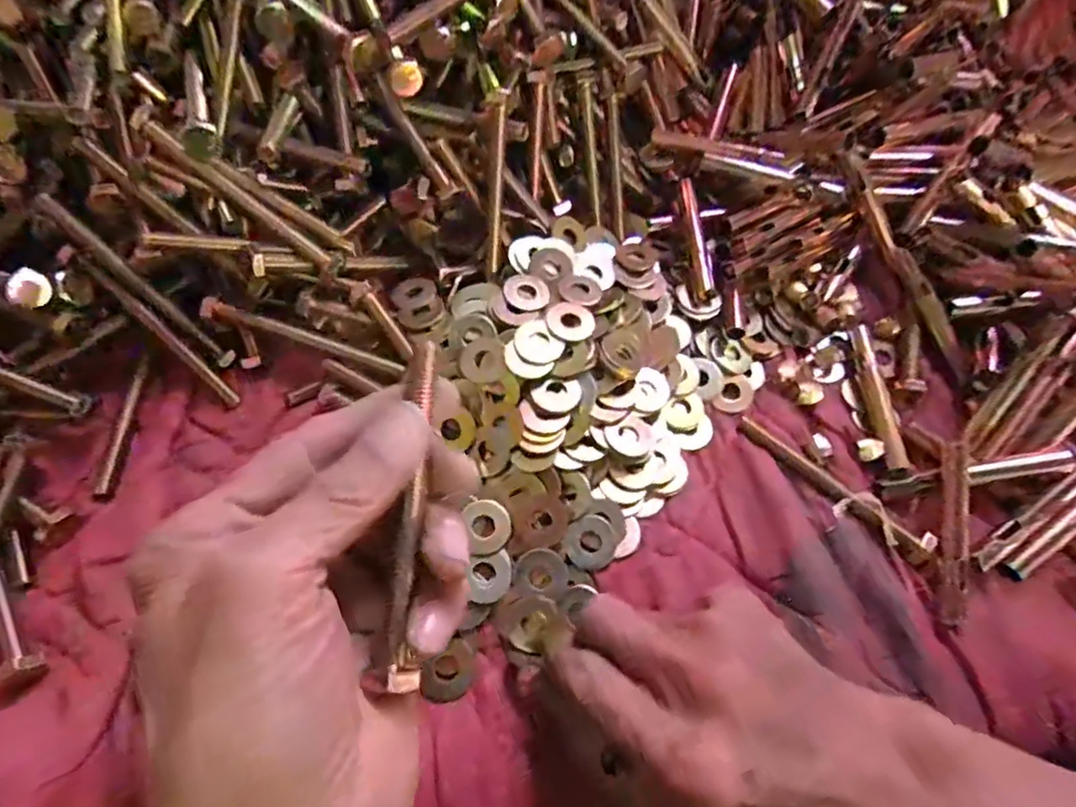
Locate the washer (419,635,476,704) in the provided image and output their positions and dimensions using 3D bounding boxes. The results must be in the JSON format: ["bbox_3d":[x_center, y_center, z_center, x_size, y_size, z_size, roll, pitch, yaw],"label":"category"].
[{"bbox_3d":[-0.039,0.116,0.262,0.024,0.004,0.023,-18,77,-18],"label":"washer"}]

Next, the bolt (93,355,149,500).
[{"bbox_3d":[-0.210,0.011,0.305,0.008,0.004,0.077,1,63,-3],"label":"bolt"}]

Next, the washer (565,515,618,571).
[{"bbox_3d":[0.025,0.065,0.284,0.025,0.004,0.024,1,63,-3],"label":"washer"}]

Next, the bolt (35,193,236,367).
[{"bbox_3d":[-0.193,-0.057,0.296,0.007,0.104,0.007,4,50,51],"label":"bolt"}]

